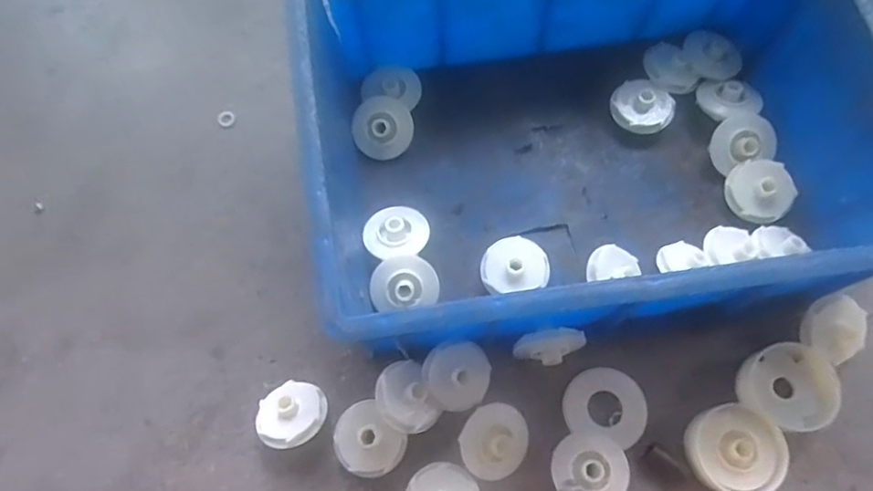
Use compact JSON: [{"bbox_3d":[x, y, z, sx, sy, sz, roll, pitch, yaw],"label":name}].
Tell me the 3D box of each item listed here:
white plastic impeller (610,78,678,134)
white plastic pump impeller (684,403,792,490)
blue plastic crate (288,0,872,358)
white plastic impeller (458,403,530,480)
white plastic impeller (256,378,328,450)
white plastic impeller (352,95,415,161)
[{"bbox_3d":[0.184,-0.122,0.526,0.054,0.022,0.050,-1,71,2],"label":"white plastic impeller"},{"bbox_3d":[0.220,0.151,0.431,0.066,0.017,0.062,-1,71,2],"label":"white plastic pump impeller"},{"bbox_3d":[0.110,-0.082,0.459,0.390,0.154,0.291,-8,71,0],"label":"blue plastic crate"},{"bbox_3d":[0.043,0.147,0.442,0.052,0.027,0.052,1,80,-4],"label":"white plastic impeller"},{"bbox_3d":[-0.112,0.127,0.446,0.053,0.019,0.053,-3,46,4],"label":"white plastic impeller"},{"bbox_3d":[-0.048,-0.107,0.529,0.055,0.020,0.055,0,95,-1],"label":"white plastic impeller"}]

